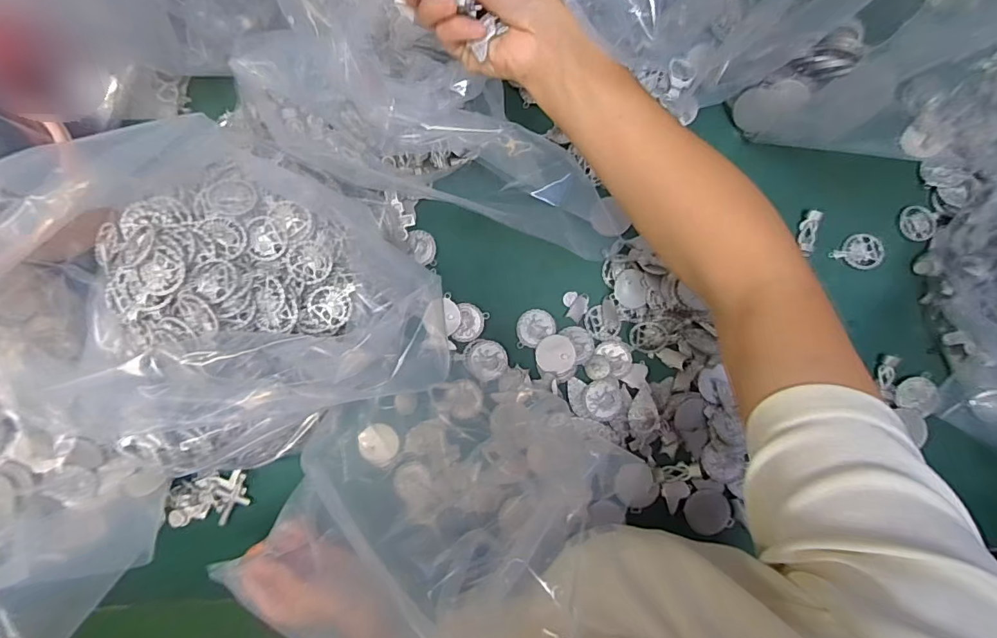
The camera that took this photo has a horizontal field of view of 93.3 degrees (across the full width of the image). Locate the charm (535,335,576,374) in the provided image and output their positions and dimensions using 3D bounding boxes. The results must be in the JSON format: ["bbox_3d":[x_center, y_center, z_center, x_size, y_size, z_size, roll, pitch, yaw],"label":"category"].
[{"bbox_3d":[0.055,0.033,0.446,0.036,0.006,0.035,0,85,1],"label":"charm"}]

